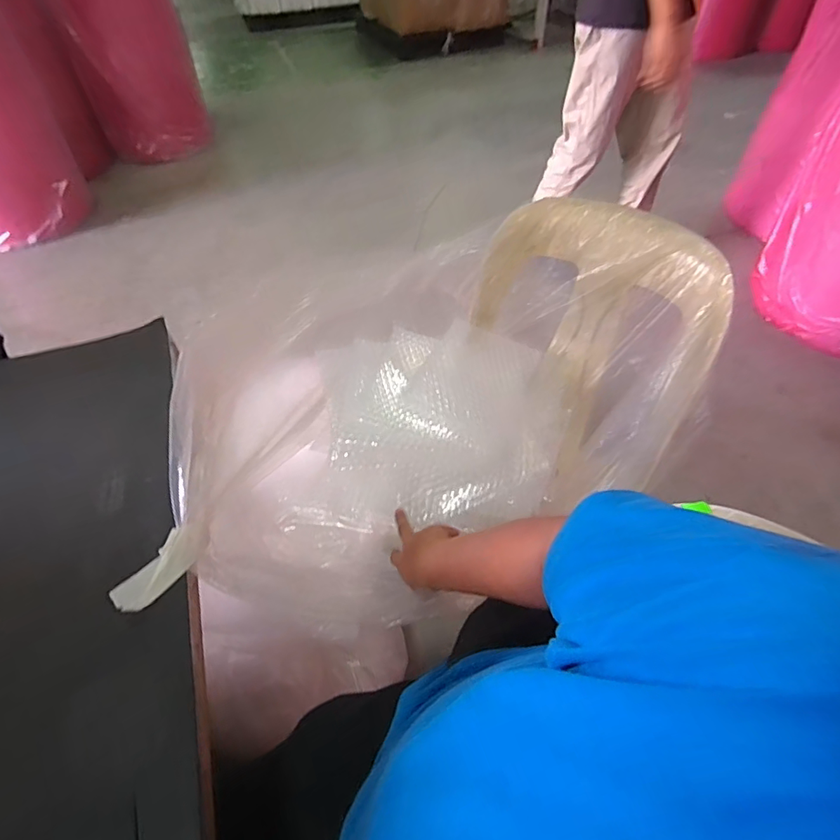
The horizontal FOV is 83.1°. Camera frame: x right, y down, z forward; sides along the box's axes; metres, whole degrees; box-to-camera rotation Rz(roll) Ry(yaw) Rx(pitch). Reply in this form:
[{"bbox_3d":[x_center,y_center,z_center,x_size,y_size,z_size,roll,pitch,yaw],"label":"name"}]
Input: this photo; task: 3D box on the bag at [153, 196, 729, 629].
[{"bbox_3d":[0.024,-0.039,0.715,0.710,0.364,0.438,-21,52,-15],"label":"bag"}]

